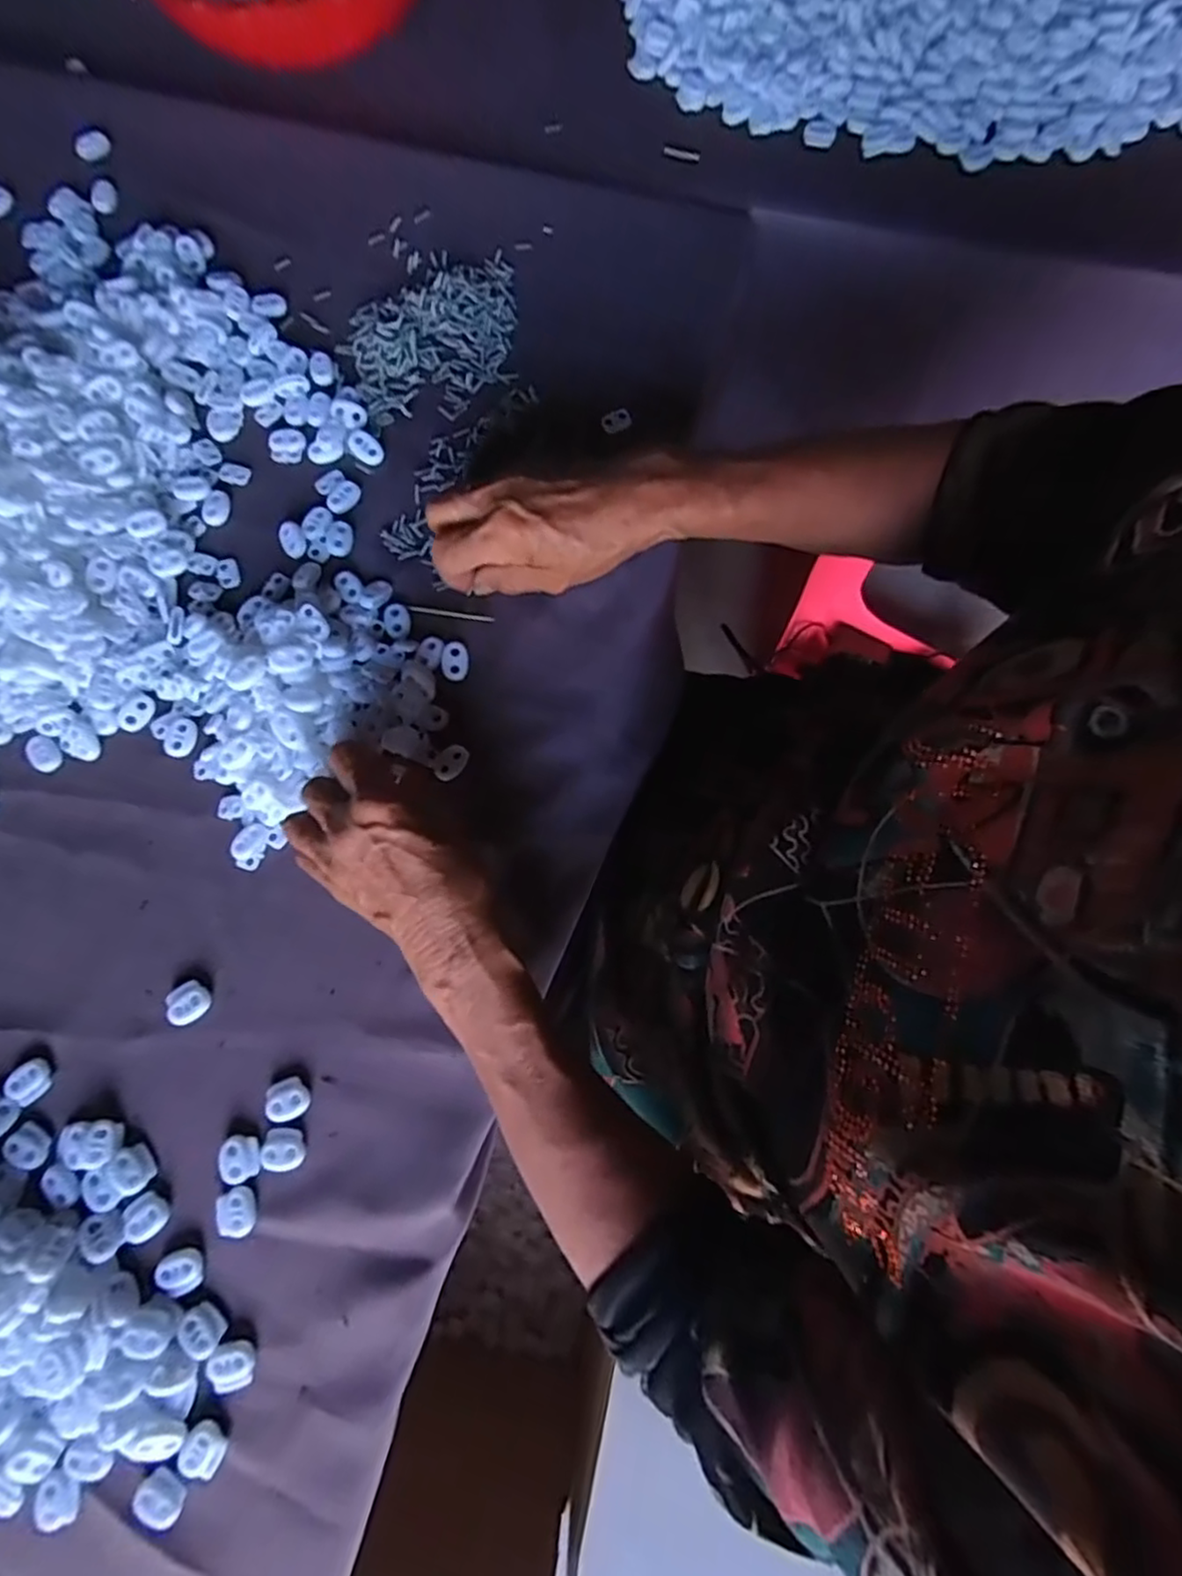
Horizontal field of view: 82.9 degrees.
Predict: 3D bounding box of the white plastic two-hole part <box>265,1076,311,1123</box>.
[{"bbox_3d":[-0.158,0.162,0.349,0.021,0.005,0.019,-28,79,-4],"label":"white plastic two-hole part"}]

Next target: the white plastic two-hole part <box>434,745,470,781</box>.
[{"bbox_3d":[-0.080,-0.015,0.382,0.015,0.004,0.022,35,81,8],"label":"white plastic two-hole part"}]

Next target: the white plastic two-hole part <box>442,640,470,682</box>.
[{"bbox_3d":[-0.080,-0.075,0.394,0.016,0.004,0.022,-2,79,1],"label":"white plastic two-hole part"}]

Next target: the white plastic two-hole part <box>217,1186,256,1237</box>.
[{"bbox_3d":[-0.179,0.215,0.337,0.018,0.005,0.022,-23,79,-3],"label":"white plastic two-hole part"}]

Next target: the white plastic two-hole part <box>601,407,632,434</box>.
[{"bbox_3d":[0.016,-0.238,0.431,0.020,0.005,0.013,-33,80,-5],"label":"white plastic two-hole part"}]

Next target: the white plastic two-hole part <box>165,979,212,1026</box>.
[{"bbox_3d":[-0.216,0.115,0.358,0.022,0.005,0.021,-40,81,-7],"label":"white plastic two-hole part"}]

